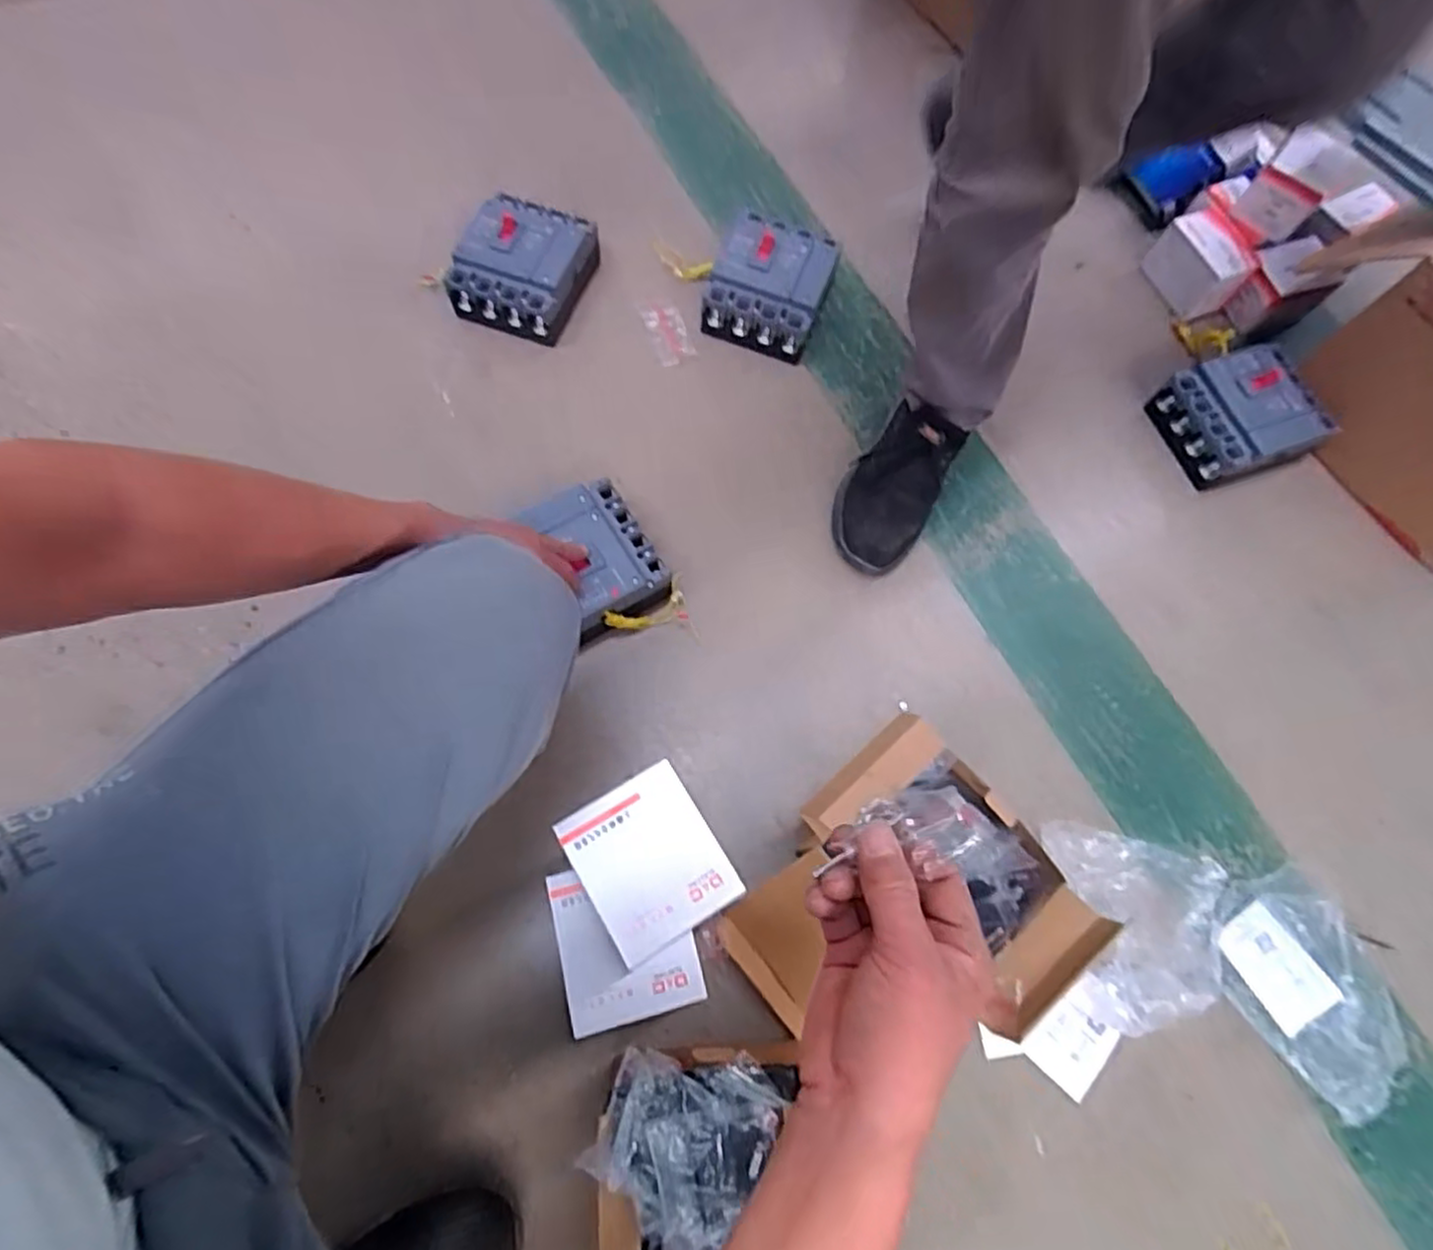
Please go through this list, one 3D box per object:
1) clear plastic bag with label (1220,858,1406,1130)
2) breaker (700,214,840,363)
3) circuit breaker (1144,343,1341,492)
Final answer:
[{"bbox_3d":[0.587,0.355,0.718,0.149,0.038,0.205,-24,72,-10],"label":"clear plastic bag with label"},{"bbox_3d":[0.072,-0.454,0.961,0.145,0.088,0.167,17,71,3],"label":"breaker"},{"bbox_3d":[0.673,-0.269,0.915,0.167,0.090,0.149,-18,71,-8],"label":"circuit breaker"}]

